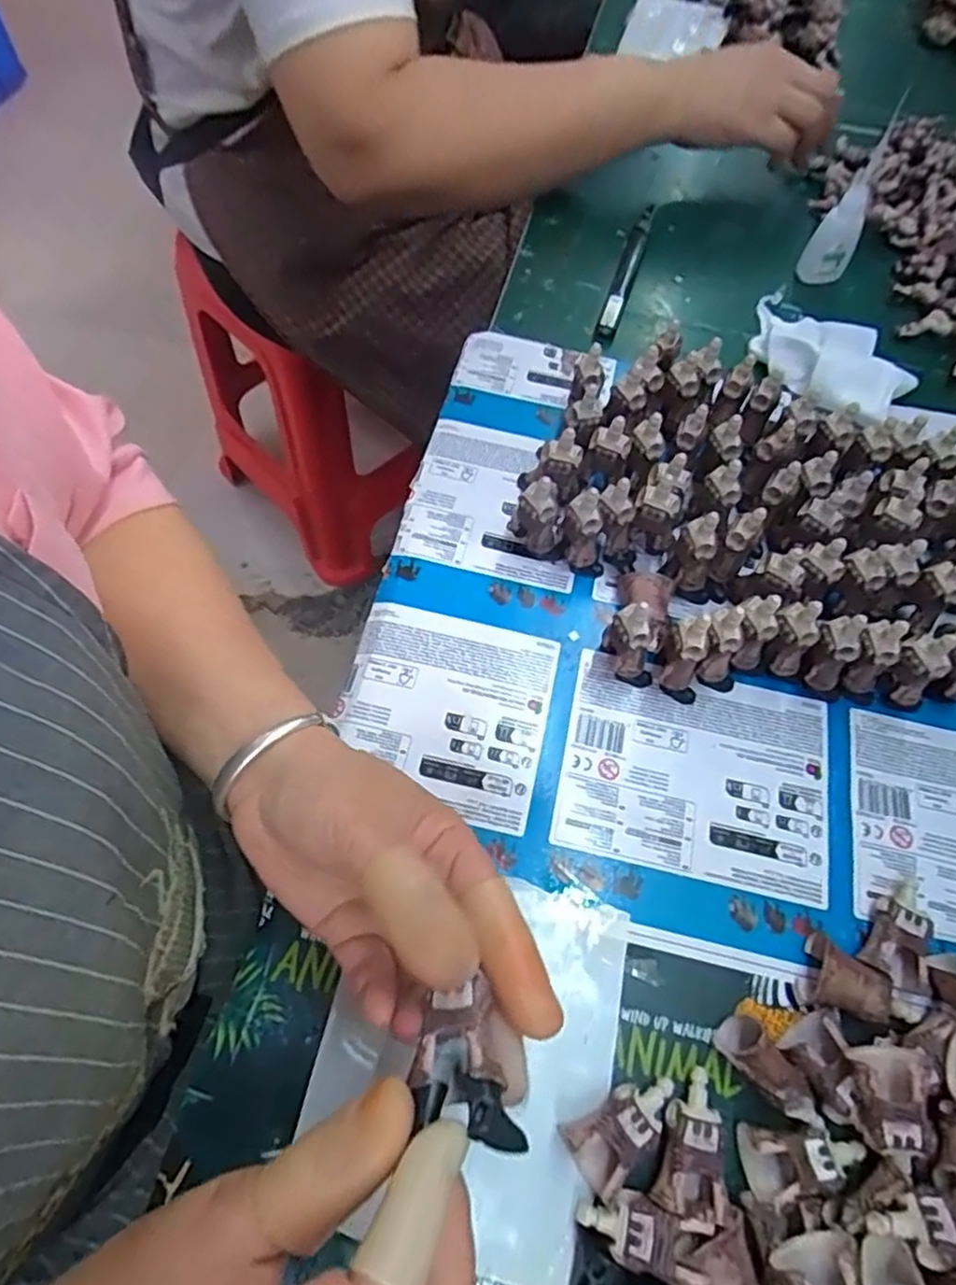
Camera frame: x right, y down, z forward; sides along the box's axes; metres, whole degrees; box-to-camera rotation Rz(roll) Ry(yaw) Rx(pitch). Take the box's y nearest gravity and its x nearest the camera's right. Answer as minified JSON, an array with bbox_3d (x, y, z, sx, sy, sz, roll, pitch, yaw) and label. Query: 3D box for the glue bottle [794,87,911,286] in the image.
[{"bbox_3d":[0.268,-0.312,0.499,0.041,0.111,0.020,-25,67,-15],"label":"glue bottle"}]

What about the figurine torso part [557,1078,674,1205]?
[{"bbox_3d":[0.059,0.193,0.279,0.047,0.015,0.027,-31,68,-17],"label":"figurine torso part"}]

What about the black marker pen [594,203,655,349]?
[{"bbox_3d":[0.114,-0.287,0.535,0.015,0.013,0.156,17,63,6],"label":"black marker pen"}]

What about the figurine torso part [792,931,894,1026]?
[{"bbox_3d":[0.163,0.150,0.305,0.034,0.018,0.031,26,65,10],"label":"figurine torso part"}]

